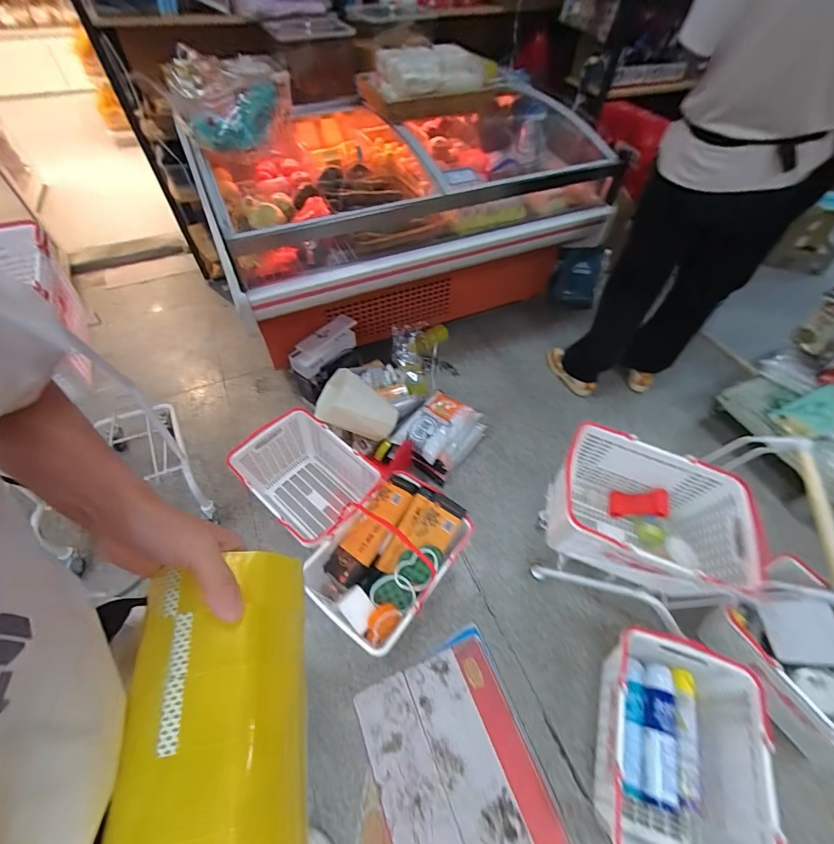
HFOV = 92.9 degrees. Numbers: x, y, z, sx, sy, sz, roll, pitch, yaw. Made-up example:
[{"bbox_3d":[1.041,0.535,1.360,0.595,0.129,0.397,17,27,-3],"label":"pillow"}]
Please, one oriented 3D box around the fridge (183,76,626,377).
[{"bbox_3d":[0.020,-0.796,1.691,1.526,0.805,0.769,-18,55,-14],"label":"fridge"}]

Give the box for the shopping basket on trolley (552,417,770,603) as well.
[{"bbox_3d":[0.573,0.247,1.001,0.460,0.254,0.307,22,55,14],"label":"shopping basket on trolley"}]

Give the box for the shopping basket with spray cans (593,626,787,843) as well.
[{"bbox_3d":[0.602,0.789,0.933,0.317,0.266,0.441,18,54,12],"label":"shopping basket with spray cans"}]

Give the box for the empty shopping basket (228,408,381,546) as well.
[{"bbox_3d":[-0.355,0.209,1.342,0.428,0.270,0.309,36,60,23],"label":"empty shopping basket"}]

